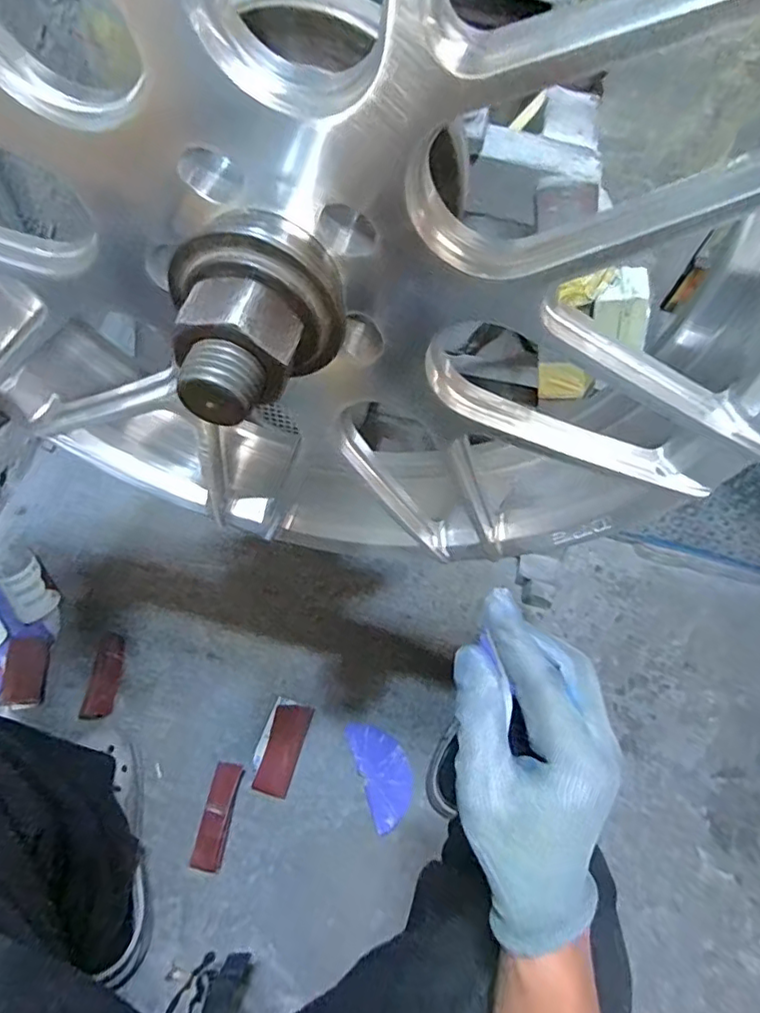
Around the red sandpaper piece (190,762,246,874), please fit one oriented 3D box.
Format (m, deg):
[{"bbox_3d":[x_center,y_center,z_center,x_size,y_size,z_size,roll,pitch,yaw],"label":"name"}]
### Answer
[{"bbox_3d":[-0.214,0.410,0.755,0.039,0.010,0.126,13,60,-1],"label":"red sandpaper piece"}]

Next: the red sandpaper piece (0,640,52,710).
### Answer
[{"bbox_3d":[-0.507,0.239,0.816,0.056,0.011,0.094,-1,61,-8],"label":"red sandpaper piece"}]

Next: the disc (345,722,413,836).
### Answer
[{"bbox_3d":[0.006,0.375,0.810,0.069,0.006,0.143,-16,64,-16],"label":"disc"}]

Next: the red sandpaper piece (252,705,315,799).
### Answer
[{"bbox_3d":[-0.135,0.343,0.805,0.051,0.005,0.119,22,63,-10],"label":"red sandpaper piece"}]

